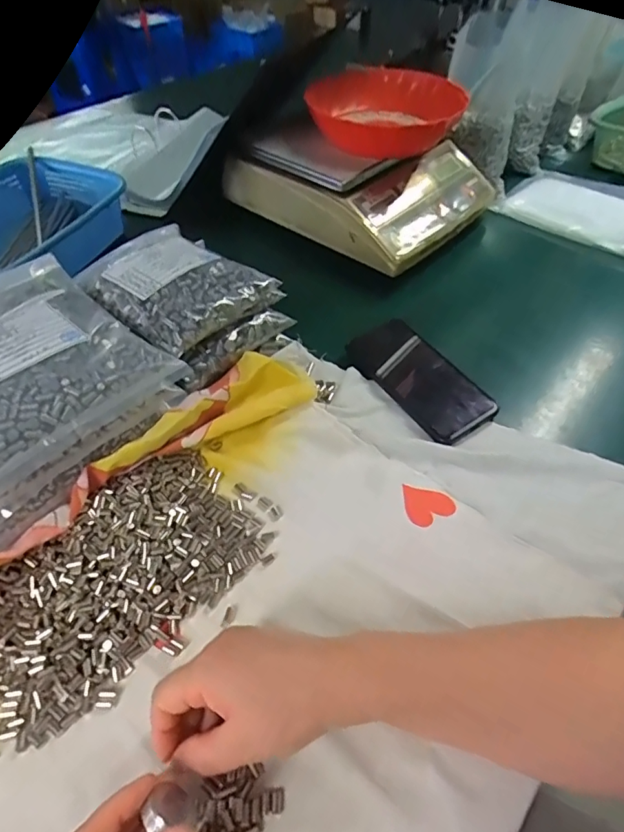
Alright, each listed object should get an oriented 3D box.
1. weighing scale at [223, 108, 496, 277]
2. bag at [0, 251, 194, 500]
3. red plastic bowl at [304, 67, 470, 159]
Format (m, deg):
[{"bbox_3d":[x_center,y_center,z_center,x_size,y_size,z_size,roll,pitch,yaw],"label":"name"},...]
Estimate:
[{"bbox_3d":[0.073,-0.354,0.714,0.321,0.089,0.254,33,57,24],"label":"weighing scale"},{"bbox_3d":[-0.253,-0.046,0.413,0.212,0.056,0.196,37,59,26],"label":"bag"},{"bbox_3d":[0.096,-0.407,0.657,0.195,0.056,0.205,1,50,-1],"label":"red plastic bowl"}]

